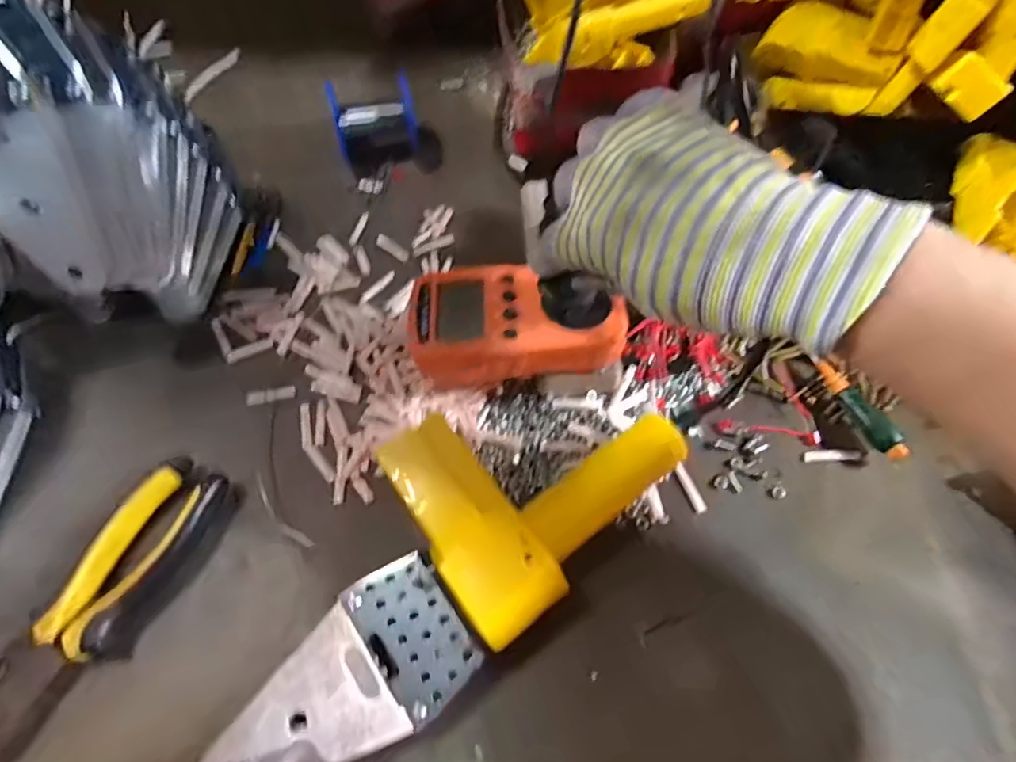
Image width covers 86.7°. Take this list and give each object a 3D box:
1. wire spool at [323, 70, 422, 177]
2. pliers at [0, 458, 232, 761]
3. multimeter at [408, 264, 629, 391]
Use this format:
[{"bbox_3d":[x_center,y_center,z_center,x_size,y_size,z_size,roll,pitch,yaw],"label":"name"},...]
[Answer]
[{"bbox_3d":[-0.113,-0.219,0.458,0.069,0.060,0.059,-17,63,-12],"label":"wire spool"},{"bbox_3d":[-0.216,0.121,0.277,0.050,0.026,0.173,28,63,13],"label":"pliers"},{"bbox_3d":[0.003,-0.038,0.327,0.125,0.035,0.074,-6,61,-6],"label":"multimeter"}]

